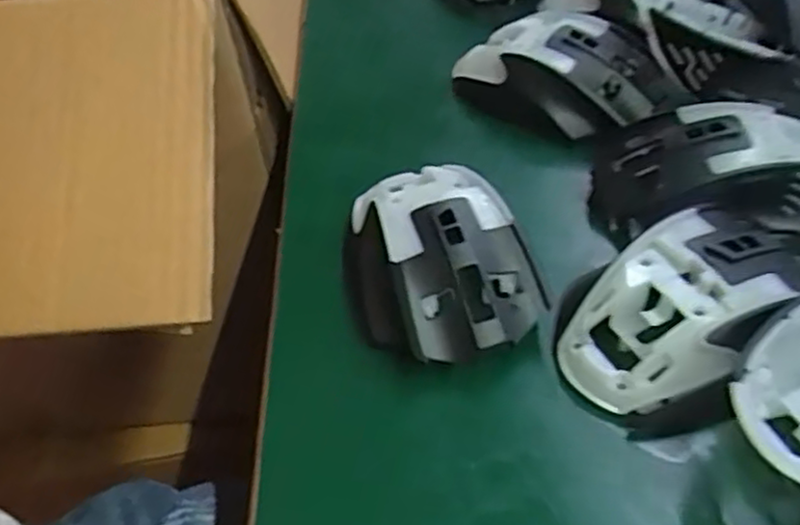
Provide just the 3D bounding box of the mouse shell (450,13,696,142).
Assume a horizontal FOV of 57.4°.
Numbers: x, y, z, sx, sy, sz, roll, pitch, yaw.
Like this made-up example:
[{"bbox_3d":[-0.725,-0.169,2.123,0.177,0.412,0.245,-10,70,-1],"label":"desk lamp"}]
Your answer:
[{"bbox_3d":[0.088,-0.101,0.393,0.118,0.044,0.066,32,56,30],"label":"mouse shell"}]

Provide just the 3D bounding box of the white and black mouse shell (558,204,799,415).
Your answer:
[{"bbox_3d":[0.113,0.015,0.277,0.109,0.040,0.057,-26,50,-20],"label":"white and black mouse shell"}]

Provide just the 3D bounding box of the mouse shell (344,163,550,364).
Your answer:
[{"bbox_3d":[0.015,-0.003,0.304,0.073,0.035,0.099,-19,47,-14],"label":"mouse shell"}]

